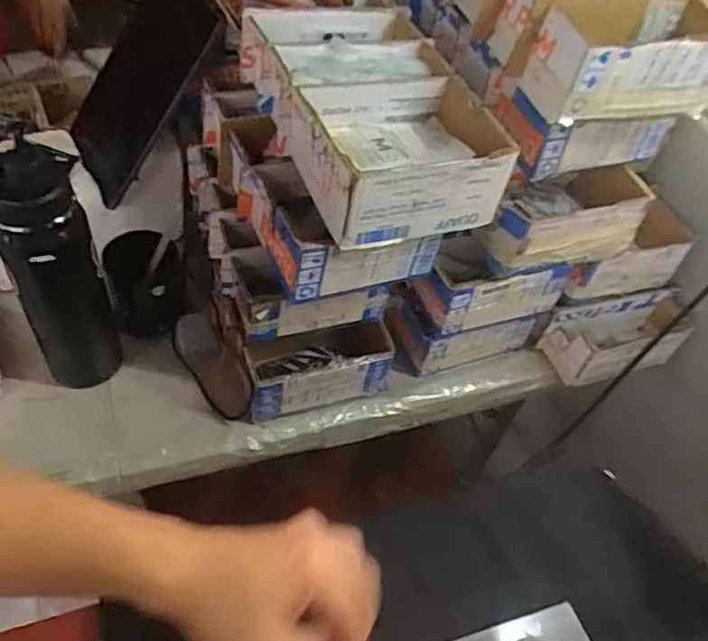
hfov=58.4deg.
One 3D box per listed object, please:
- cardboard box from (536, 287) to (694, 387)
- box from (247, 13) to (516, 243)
[{"bbox_3d":[0.327,0.018,0.777,0.176,0.078,0.068,-9,53,-19],"label":"cardboard box"},{"bbox_3d":[0.015,-0.192,0.589,0.176,0.073,0.257,-10,53,-20],"label":"box"}]

